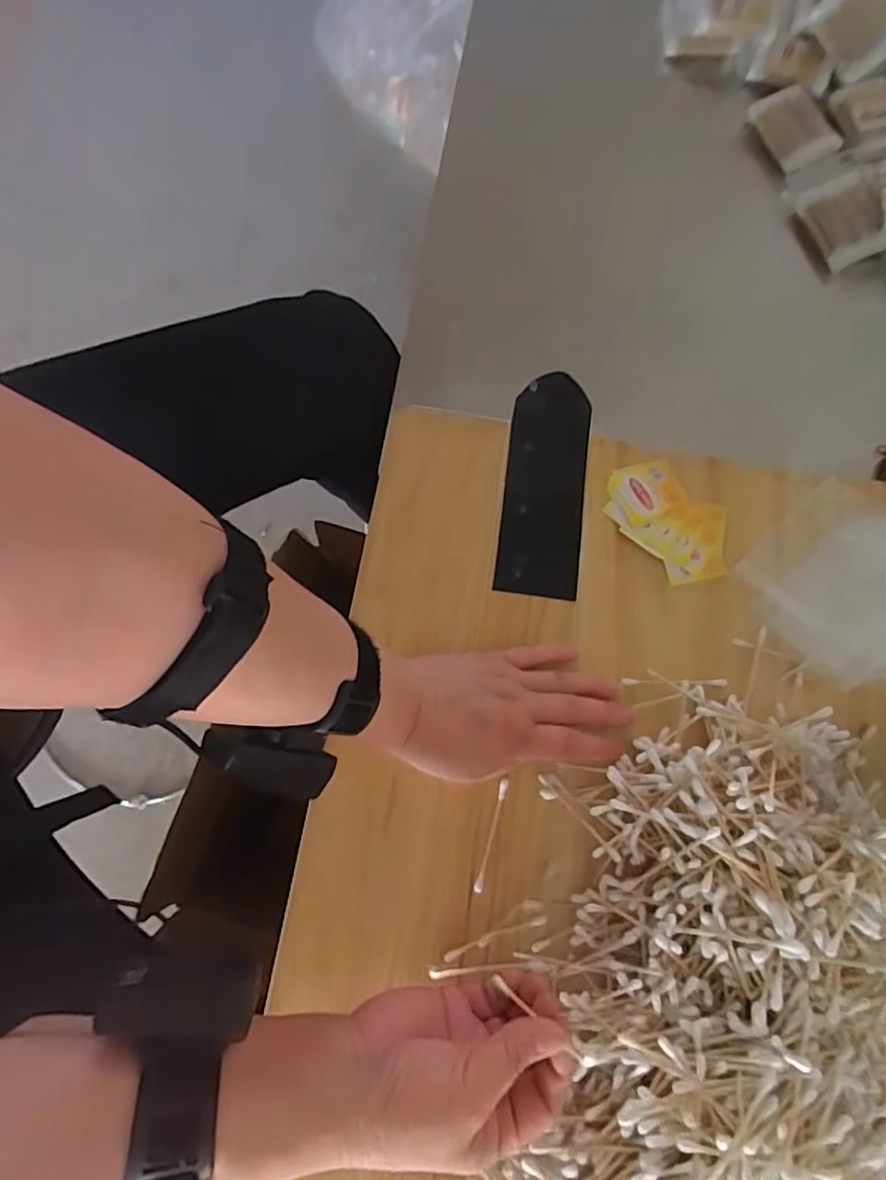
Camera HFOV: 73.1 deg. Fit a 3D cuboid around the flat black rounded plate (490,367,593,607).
[{"bbox_3d":[0.079,-0.083,0.464,0.060,0.005,0.179,7,78,3],"label":"flat black rounded plate"}]

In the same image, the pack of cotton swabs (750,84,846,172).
[{"bbox_3d":[0.332,-0.438,0.566,0.055,0.018,0.077,-26,78,-4],"label":"pack of cotton swabs"}]

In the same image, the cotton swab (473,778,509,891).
[{"bbox_3d":[0.033,0.165,0.402,0.006,0.004,0.073,15,78,5],"label":"cotton swab"}]

